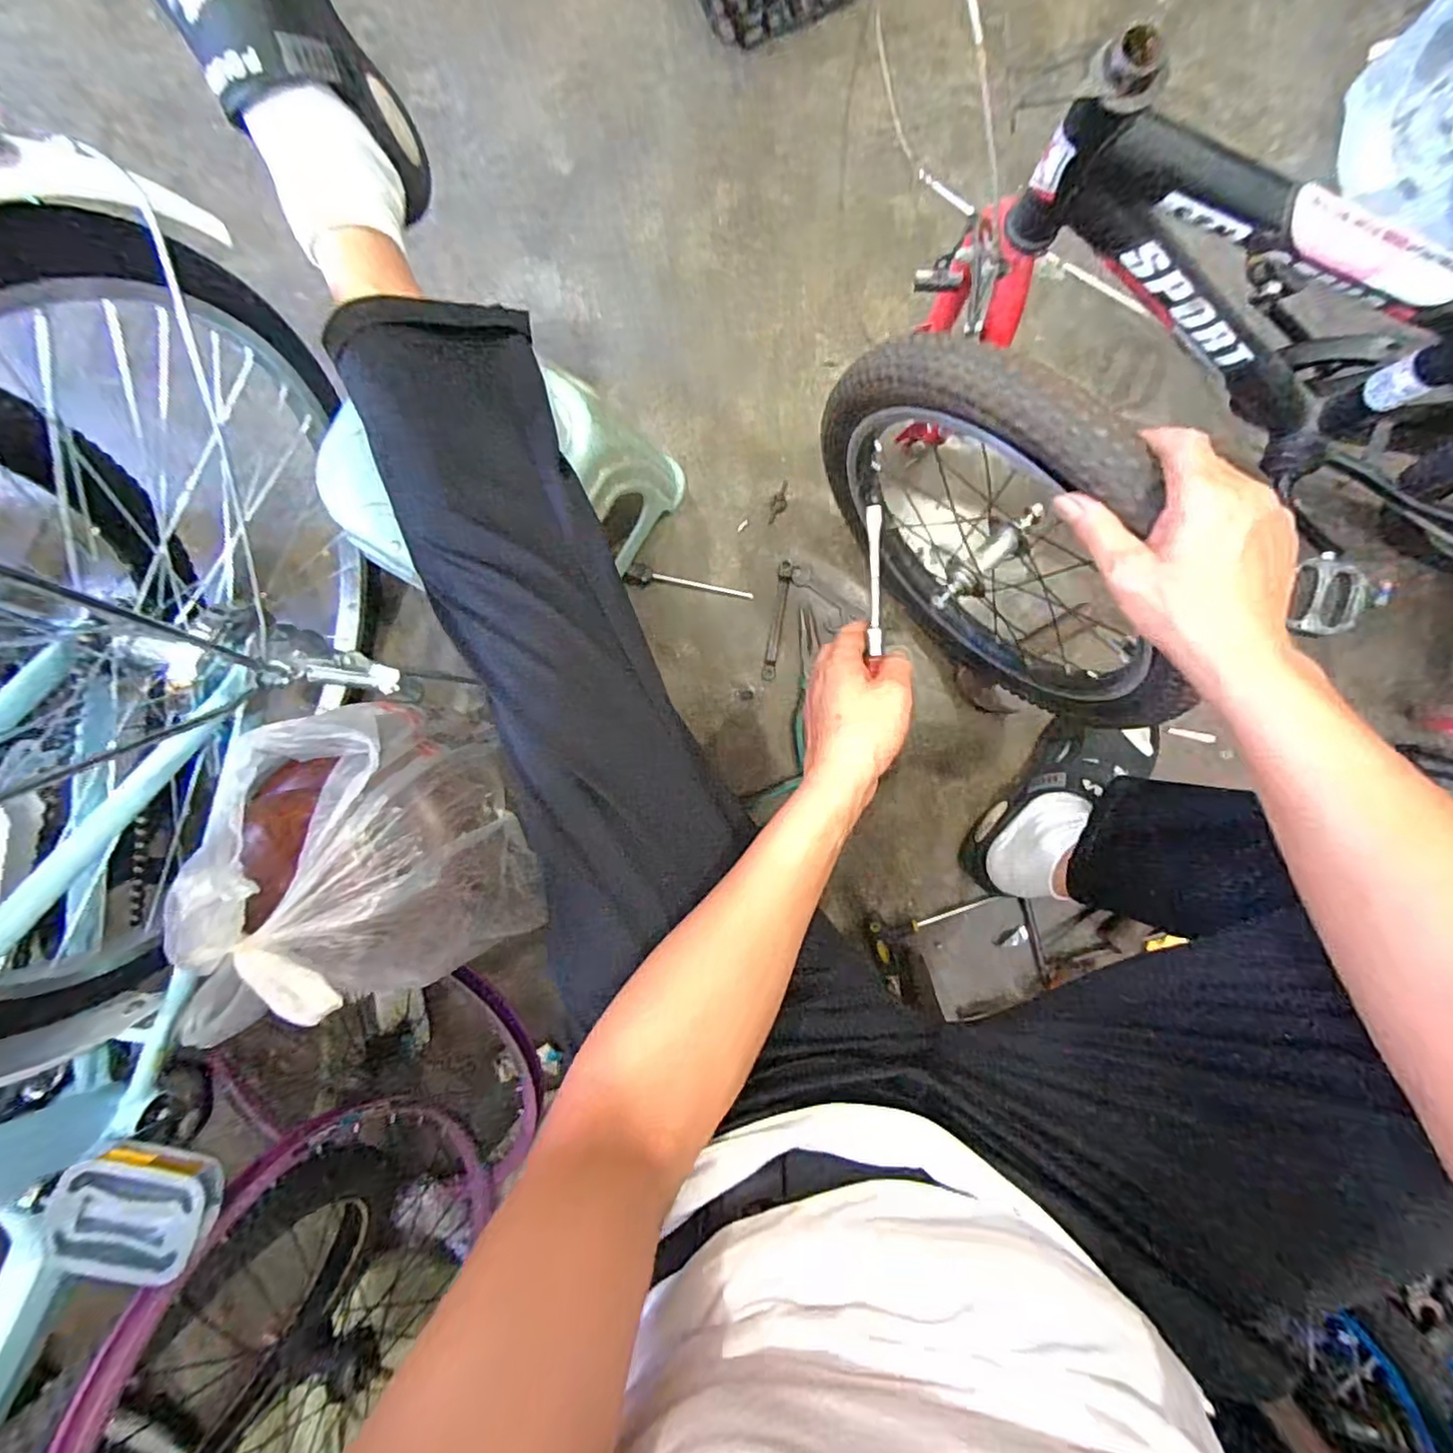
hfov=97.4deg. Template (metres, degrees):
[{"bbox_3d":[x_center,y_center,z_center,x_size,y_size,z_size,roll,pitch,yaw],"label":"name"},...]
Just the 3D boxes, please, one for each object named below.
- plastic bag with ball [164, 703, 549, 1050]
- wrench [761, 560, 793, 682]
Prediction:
[{"bbox_3d":[-0.298,0.102,0.508,0.198,0.205,0.223,1,95,3],"label":"plastic bag with ball"},{"bbox_3d":[0.062,-0.128,0.773,0.017,0.004,0.144,9,95,2],"label":"wrench"}]

